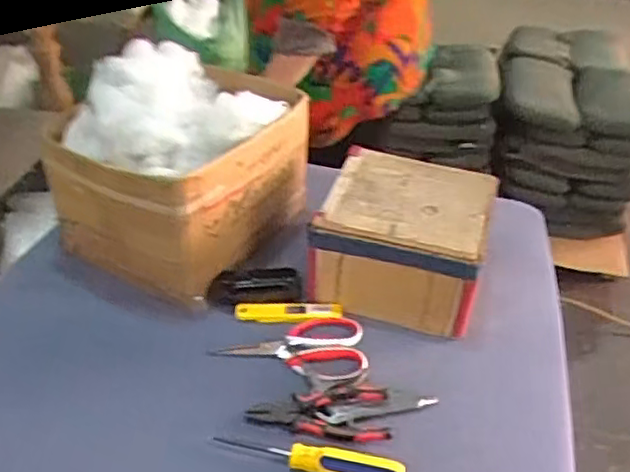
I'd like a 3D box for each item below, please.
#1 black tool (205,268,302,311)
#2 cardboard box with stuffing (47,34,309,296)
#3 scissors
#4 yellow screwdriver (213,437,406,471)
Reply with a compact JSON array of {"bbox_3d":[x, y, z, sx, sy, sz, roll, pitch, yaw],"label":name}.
[{"bbox_3d":[-0.080,0.066,0.856,0.124,0.031,0.055,0,36,-6],"label":"black tool"},{"bbox_3d":[-0.177,-0.108,0.898,0.244,0.243,0.292,21,39,23],"label":"cardboard box with stuffing"},{"bbox_3d":[-0.026,0.129,0.787,0.179,0.009,0.102,7,36,5],"label":"scissors"},{"bbox_3d":[-0.006,0.223,0.645,0.189,0.021,0.033,9,36,8],"label":"yellow screwdriver"}]

